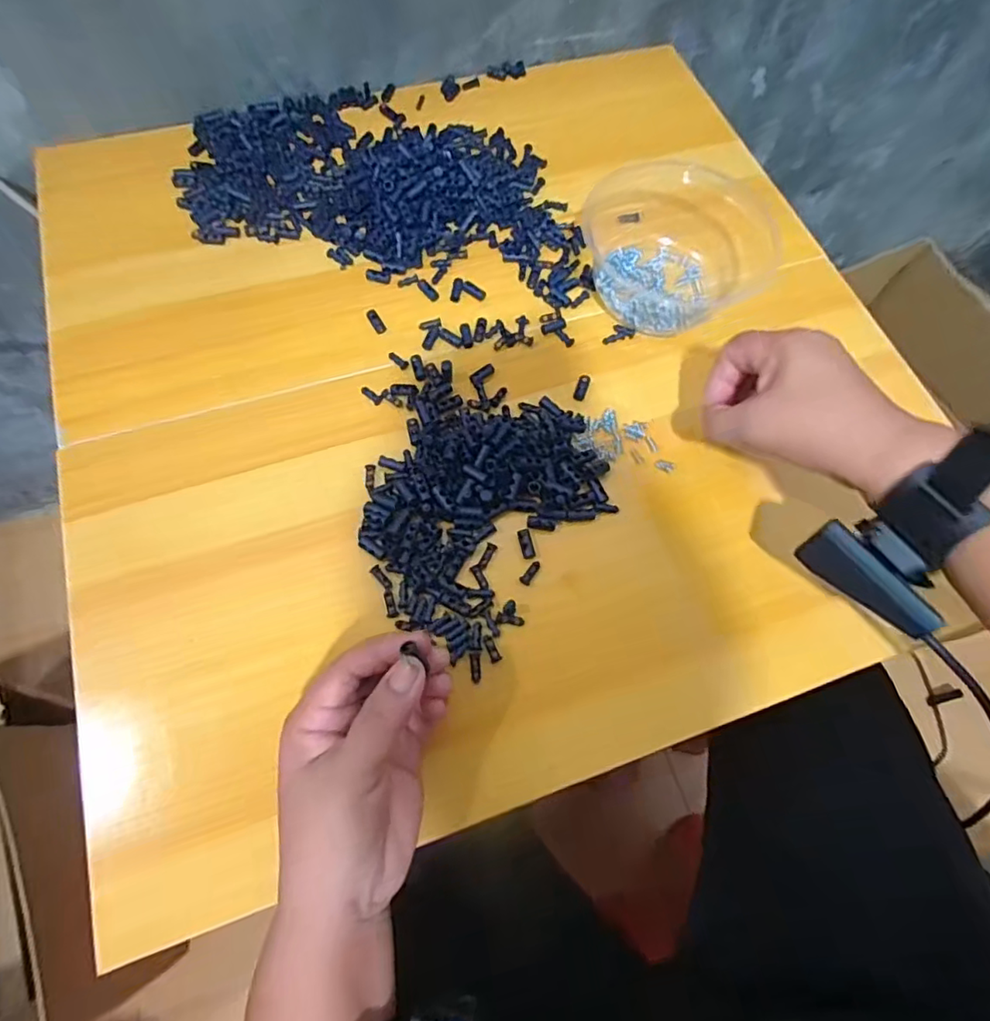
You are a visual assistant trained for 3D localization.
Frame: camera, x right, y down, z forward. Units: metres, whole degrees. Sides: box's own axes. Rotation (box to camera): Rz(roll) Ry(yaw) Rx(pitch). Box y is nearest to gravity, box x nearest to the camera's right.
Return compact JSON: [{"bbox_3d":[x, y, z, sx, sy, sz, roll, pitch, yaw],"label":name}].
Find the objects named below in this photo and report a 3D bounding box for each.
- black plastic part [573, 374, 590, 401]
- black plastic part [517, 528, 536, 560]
[{"bbox_3d":[0.062,-0.088,0.413,0.009,0.004,0.022,17,68,4],"label":"black plastic part"},{"bbox_3d":[0.020,0.021,0.364,0.007,0.004,0.019,-13,69,-8],"label":"black plastic part"}]

